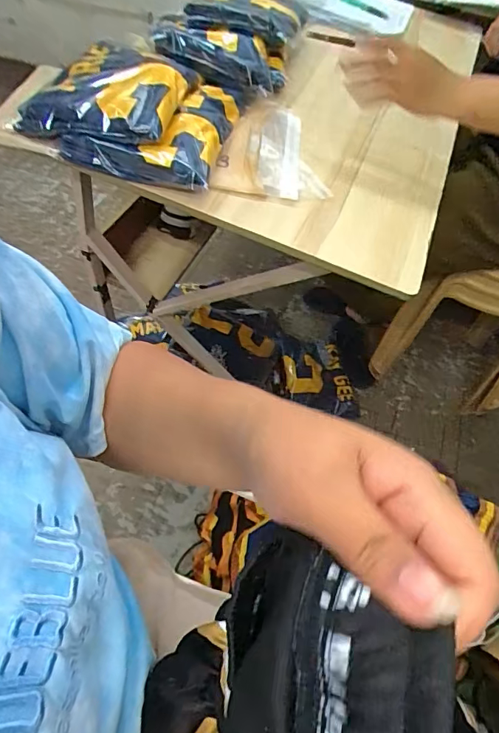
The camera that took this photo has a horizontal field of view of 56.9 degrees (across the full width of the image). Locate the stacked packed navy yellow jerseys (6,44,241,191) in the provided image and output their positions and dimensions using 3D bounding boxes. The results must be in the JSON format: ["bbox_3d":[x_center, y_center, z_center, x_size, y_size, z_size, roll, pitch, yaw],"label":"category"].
[{"bbox_3d":[-0.153,-0.354,0.626,0.249,0.070,0.217,12,54,4],"label":"stacked packed navy yellow jerseys"}]

